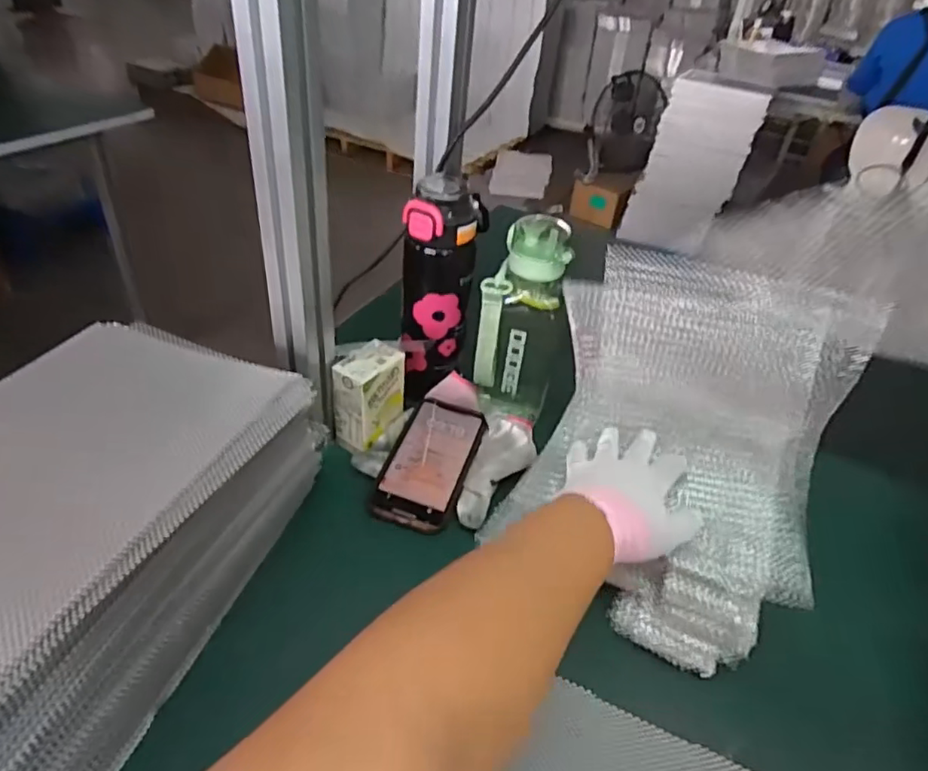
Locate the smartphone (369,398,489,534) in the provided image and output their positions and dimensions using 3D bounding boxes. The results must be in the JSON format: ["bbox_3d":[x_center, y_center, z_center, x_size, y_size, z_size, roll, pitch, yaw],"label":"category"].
[{"bbox_3d":[-0.033,0.078,0.628,0.079,0.018,0.165,16,40,12],"label":"smartphone"}]

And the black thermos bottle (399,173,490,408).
[{"bbox_3d":[-0.025,-0.101,0.642,0.085,0.222,0.084,3,39,-4],"label":"black thermos bottle"}]

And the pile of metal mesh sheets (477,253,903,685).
[{"bbox_3d":[0.169,0.053,0.486,0.235,0.266,0.202,19,41,15],"label":"pile of metal mesh sheets"}]

